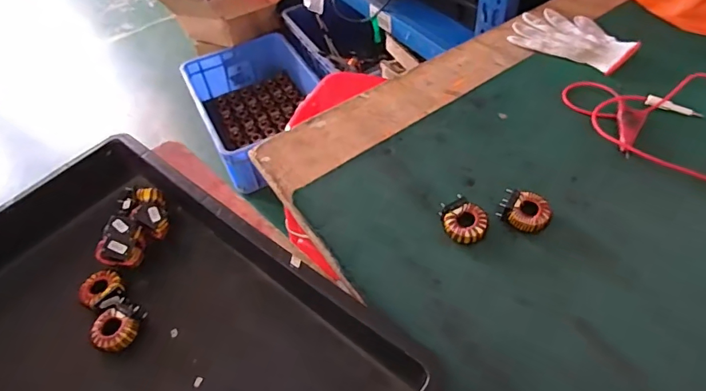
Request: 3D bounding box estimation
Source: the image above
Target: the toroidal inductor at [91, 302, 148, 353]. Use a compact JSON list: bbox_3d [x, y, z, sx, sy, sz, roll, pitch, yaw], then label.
[{"bbox_3d":[-0.269,0.148,0.522,0.048,0.021,0.057,20,55,21],"label":"toroidal inductor"}]

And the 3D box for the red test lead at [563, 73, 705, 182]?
[{"bbox_3d":[0.449,-0.089,0.604,0.295,0.029,0.206,5,51,10],"label":"red test lead"}]

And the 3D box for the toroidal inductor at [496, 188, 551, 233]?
[{"bbox_3d":[0.202,0.019,0.539,0.055,0.018,0.046,25,57,24],"label":"toroidal inductor"}]

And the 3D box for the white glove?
[{"bbox_3d":[0.365,-0.266,0.757,0.192,0.023,0.117,32,60,28],"label":"white glove"}]

